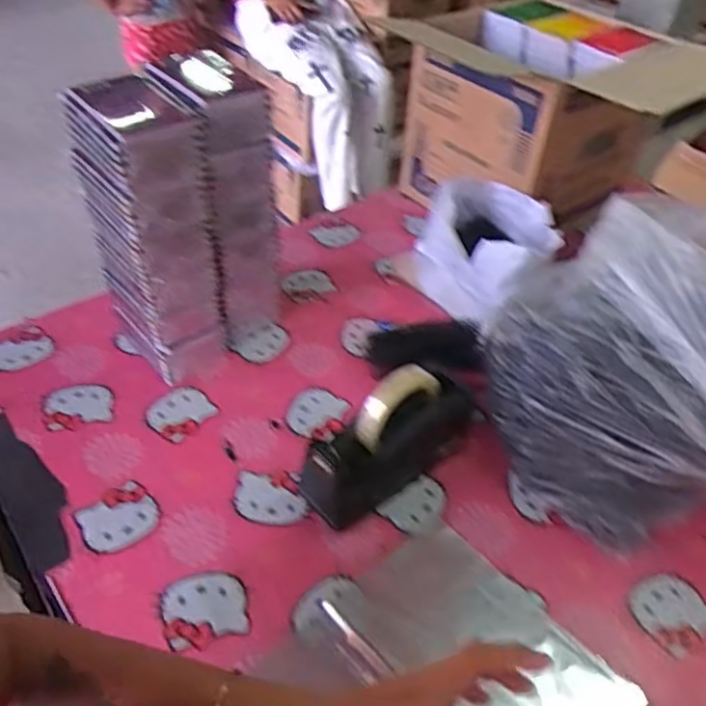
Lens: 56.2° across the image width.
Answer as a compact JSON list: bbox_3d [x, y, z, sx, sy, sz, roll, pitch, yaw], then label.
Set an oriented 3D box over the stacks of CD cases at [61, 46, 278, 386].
[{"bbox_3d":[-0.209,-0.147,0.804,0.151,0.331,0.195,35,51,28],"label":"stacks of CD cases"}]

